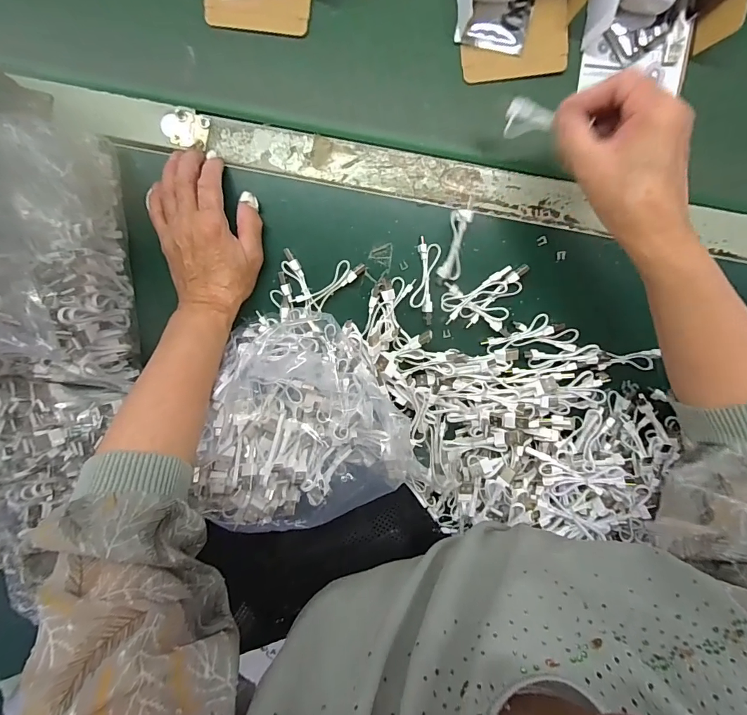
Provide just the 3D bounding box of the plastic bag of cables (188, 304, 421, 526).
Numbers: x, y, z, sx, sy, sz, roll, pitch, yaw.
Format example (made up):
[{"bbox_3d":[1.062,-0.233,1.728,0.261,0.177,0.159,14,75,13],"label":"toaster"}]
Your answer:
[{"bbox_3d":[-0.063,0.050,0.361,0.184,0.060,0.177,-9,97,1],"label":"plastic bag of cables"}]

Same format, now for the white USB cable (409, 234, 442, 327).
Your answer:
[{"bbox_3d":[0.049,-0.073,0.385,0.022,0.010,0.078,7,97,-1],"label":"white USB cable"}]

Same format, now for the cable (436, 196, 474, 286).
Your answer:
[{"bbox_3d":[0.077,-0.106,0.372,0.021,0.008,0.078,12,116,0],"label":"cable"}]

